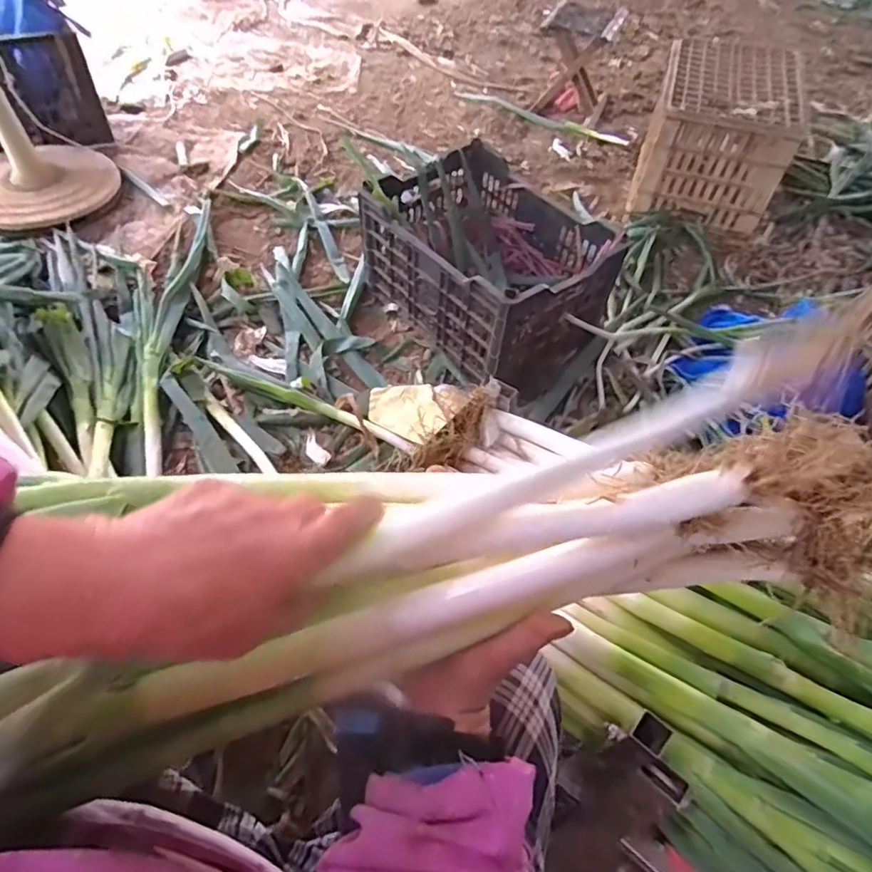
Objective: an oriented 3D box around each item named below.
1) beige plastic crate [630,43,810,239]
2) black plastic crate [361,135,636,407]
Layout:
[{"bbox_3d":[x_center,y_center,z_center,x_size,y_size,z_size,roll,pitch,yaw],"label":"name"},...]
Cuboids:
[{"bbox_3d":[0.763,-0.832,1.544,0.348,0.297,0.476,18,55,9],"label":"beige plastic crate"},{"bbox_3d":[0.114,-0.353,1.188,0.335,0.247,0.479,-32,63,-23],"label":"black plastic crate"}]

